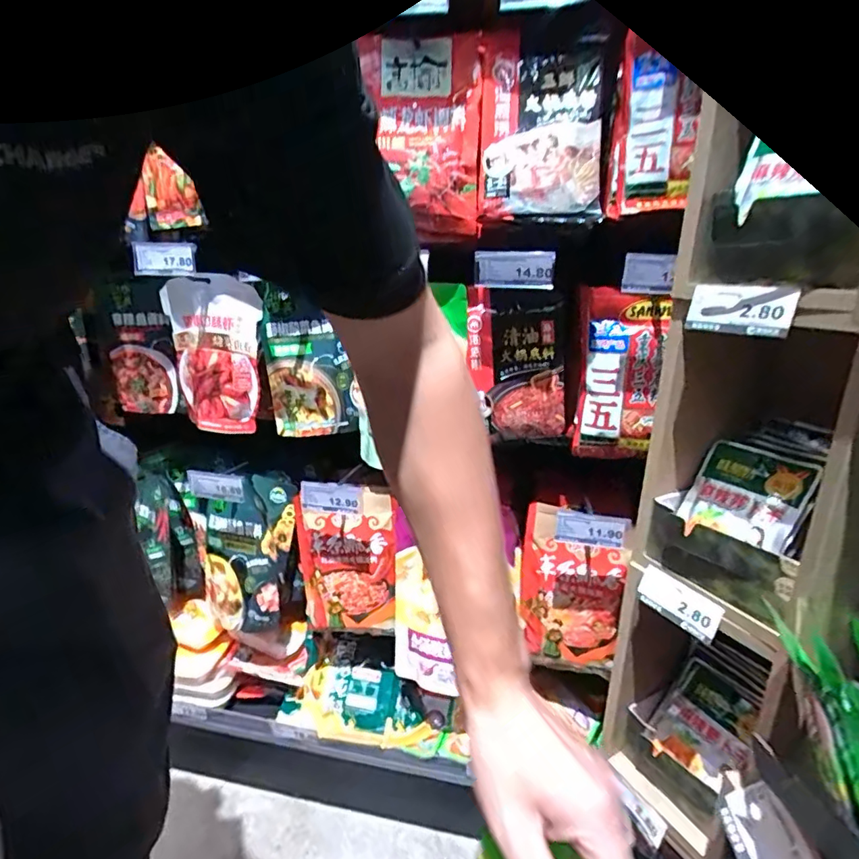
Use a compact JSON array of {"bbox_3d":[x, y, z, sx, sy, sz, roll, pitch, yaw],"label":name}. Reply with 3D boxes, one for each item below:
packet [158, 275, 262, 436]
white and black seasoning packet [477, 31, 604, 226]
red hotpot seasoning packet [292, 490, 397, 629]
[{"bbox_3d":[-0.363,-0.118,0.867,0.172,0.245,0.027,9,13,16],"label":"packet"},{"bbox_3d":[0.129,-0.358,0.619,0.143,0.219,0.021,0,0,15],"label":"white and black seasoning packet"},{"bbox_3d":[-0.143,0.223,0.882,0.169,0.228,0.031,0,4,5],"label":"red hotpot seasoning packet"}]

